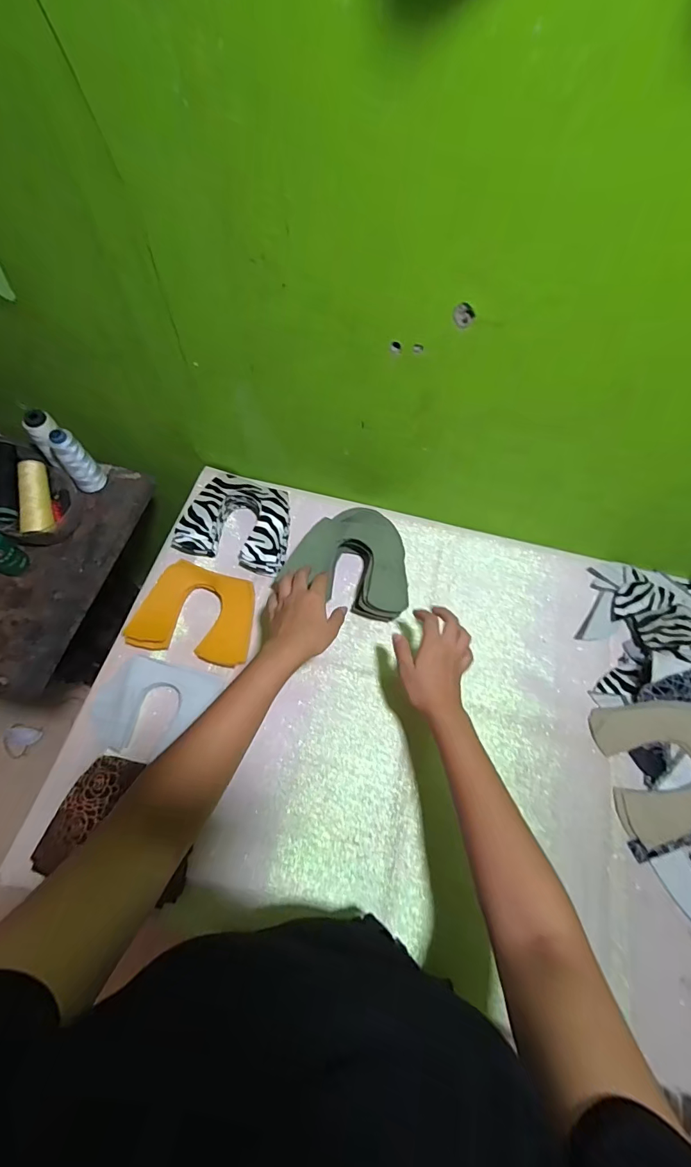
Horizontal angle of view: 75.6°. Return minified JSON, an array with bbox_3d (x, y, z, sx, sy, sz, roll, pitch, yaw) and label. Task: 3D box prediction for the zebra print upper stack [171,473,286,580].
[{"bbox_3d":[-0.156,-0.090,0.677,0.155,0.044,0.133,16,66,6],"label":"zebra print upper stack"}]

